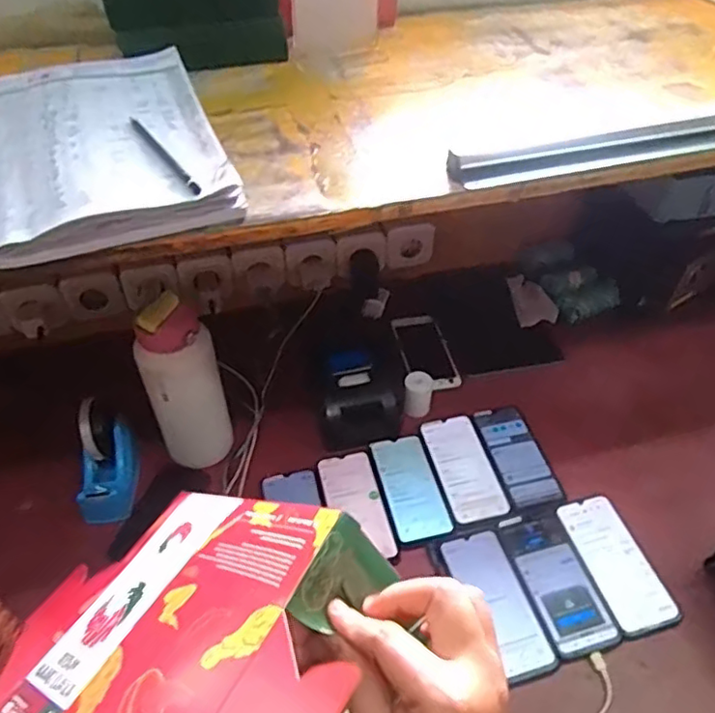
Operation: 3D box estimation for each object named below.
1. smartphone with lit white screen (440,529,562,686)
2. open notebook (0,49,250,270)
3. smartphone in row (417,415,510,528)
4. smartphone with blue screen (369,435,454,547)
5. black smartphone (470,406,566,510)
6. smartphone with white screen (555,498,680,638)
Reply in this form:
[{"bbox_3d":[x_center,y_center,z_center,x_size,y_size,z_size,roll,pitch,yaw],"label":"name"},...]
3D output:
[{"bbox_3d":[0.161,0.276,0.704,0.074,0.008,0.168,-15,47,-14],"label":"smartphone with lit white screen"},{"bbox_3d":[-0.236,-0.193,0.564,0.205,0.042,0.284,-16,47,-15],"label":"open notebook"},{"bbox_3d":[0.142,0.147,0.829,0.079,0.005,0.162,-10,46,-10],"label":"smartphone in row"},{"bbox_3d":[0.069,0.170,0.810,0.075,0.006,0.155,-10,46,-10],"label":"smartphone with blue screen"},{"bbox_3d":[0.215,0.134,0.845,0.079,0.007,0.158,-11,46,-10],"label":"black smartphone"},{"bbox_3d":[0.307,0.242,0.738,0.080,0.007,0.167,-12,46,-11],"label":"smartphone with white screen"}]

